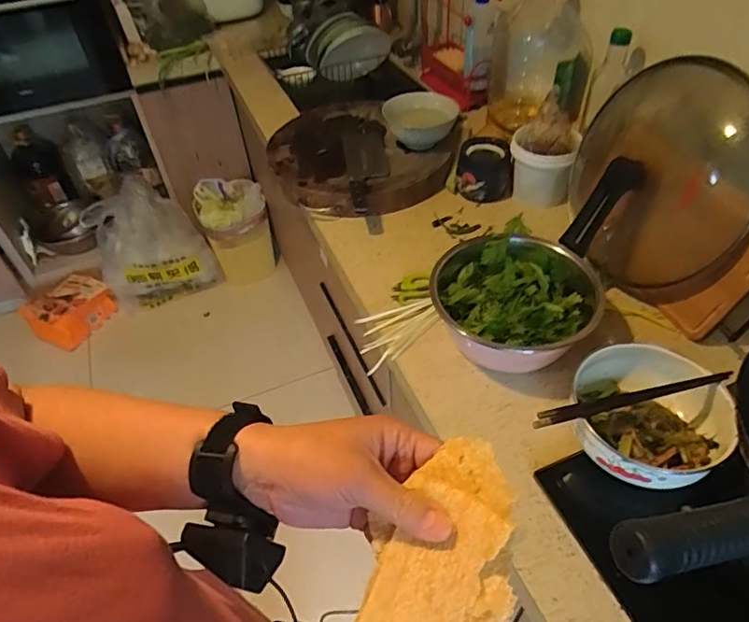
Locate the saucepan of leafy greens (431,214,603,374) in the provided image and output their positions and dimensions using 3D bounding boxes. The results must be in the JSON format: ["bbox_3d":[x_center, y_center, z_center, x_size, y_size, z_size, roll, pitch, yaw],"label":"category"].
[{"bbox_3d":[0.197,-0.015,0.756,0.216,0.118,0.221,-2,46,2],"label":"saucepan of leafy greens"}]

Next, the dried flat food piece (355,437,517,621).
[{"bbox_3d":[0.041,0.135,0.283,0.074,0.024,0.125,18,74,33],"label":"dried flat food piece"}]

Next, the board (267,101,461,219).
[{"bbox_3d":[-0.033,-0.329,1.105,0.387,0.068,0.373,-2,46,2],"label":"board"}]

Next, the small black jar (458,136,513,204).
[{"bbox_3d":[0.216,-0.275,1.015,0.103,0.084,0.095,7,47,10],"label":"small black jar"}]

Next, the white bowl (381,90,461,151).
[{"bbox_3d":[0.096,-0.387,1.088,0.154,0.079,0.144,0,46,3],"label":"white bowl"}]

